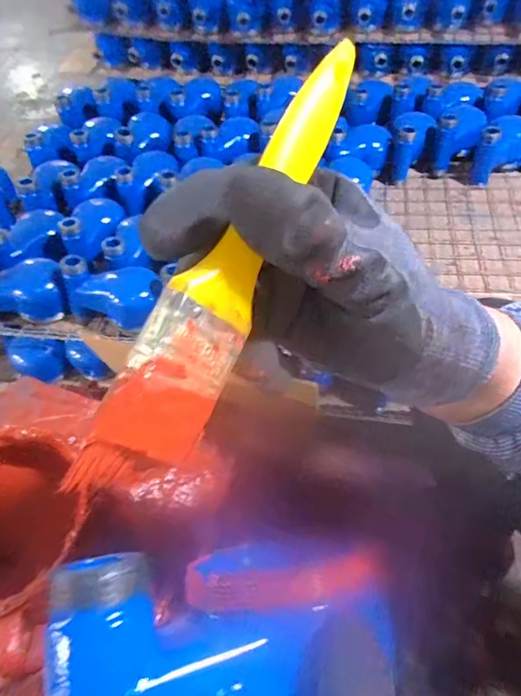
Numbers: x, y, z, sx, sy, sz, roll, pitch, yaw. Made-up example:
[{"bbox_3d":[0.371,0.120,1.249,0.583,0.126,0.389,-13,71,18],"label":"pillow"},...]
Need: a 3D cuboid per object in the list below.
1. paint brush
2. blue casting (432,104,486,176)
[{"bbox_3d":[-0.013,-0.022,0.164,0.015,0.037,0.154,14,70,50],"label":"paint brush"},{"bbox_3d":[0.361,-0.380,0.875,0.082,0.085,0.100,13,56,12],"label":"blue casting"}]

